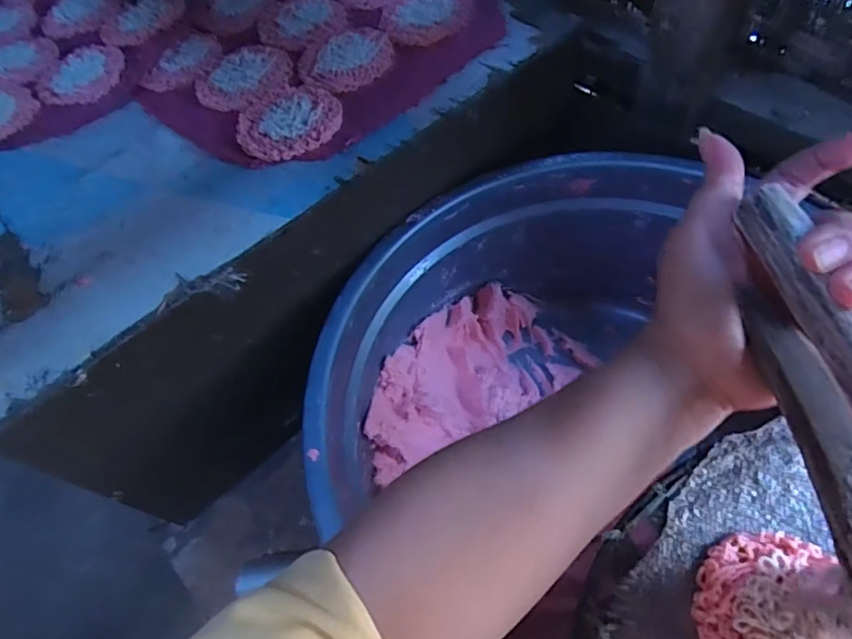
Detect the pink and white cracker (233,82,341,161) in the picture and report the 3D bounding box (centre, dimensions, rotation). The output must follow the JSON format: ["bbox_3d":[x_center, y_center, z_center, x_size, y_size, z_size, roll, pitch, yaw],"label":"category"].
[{"bbox_3d":[-0.104,-0.151,0.413,0.079,0.007,0.068,-31,59,-12],"label":"pink and white cracker"}]

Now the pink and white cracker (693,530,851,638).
[{"bbox_3d":[0.171,0.145,0.259,0.072,0.011,0.075,-4,58,6],"label":"pink and white cracker"}]

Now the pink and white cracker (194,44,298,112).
[{"bbox_3d":[-0.153,-0.205,0.451,0.080,0.009,0.086,-17,57,-3],"label":"pink and white cracker"}]

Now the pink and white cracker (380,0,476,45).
[{"bbox_3d":[0.001,-0.271,0.472,0.081,0.009,0.080,-4,58,6],"label":"pink and white cracker"}]

